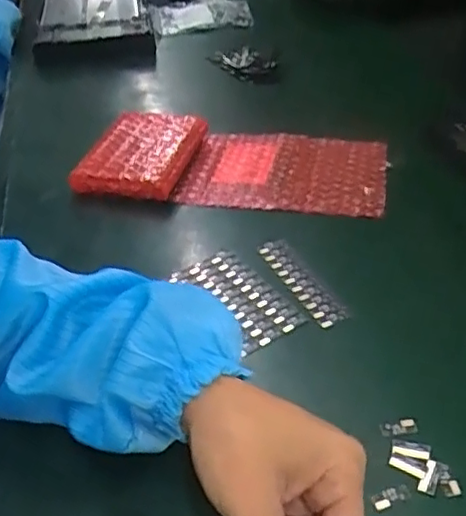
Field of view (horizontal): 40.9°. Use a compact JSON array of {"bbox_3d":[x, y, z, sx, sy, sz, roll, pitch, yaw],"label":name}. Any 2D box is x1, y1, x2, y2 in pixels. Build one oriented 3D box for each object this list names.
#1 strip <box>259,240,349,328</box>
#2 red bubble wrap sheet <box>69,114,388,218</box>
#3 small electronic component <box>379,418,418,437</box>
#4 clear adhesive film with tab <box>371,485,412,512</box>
[{"bbox_3d":[0.050,0.015,0.467,0.022,0.004,0.098,-18,42,-18],"label":"strip"},{"bbox_3d":[0.001,-0.094,0.592,0.283,0.032,0.126,5,40,8],"label":"red bubble wrap sheet"},{"bbox_3d":[0.096,0.099,0.362,0.021,0.004,0.010,-5,39,0],"label":"small electronic component"},{"bbox_3d":[0.084,0.127,0.331,0.022,0.004,0.008,-15,40,-13],"label":"clear adhesive film with tab"}]

